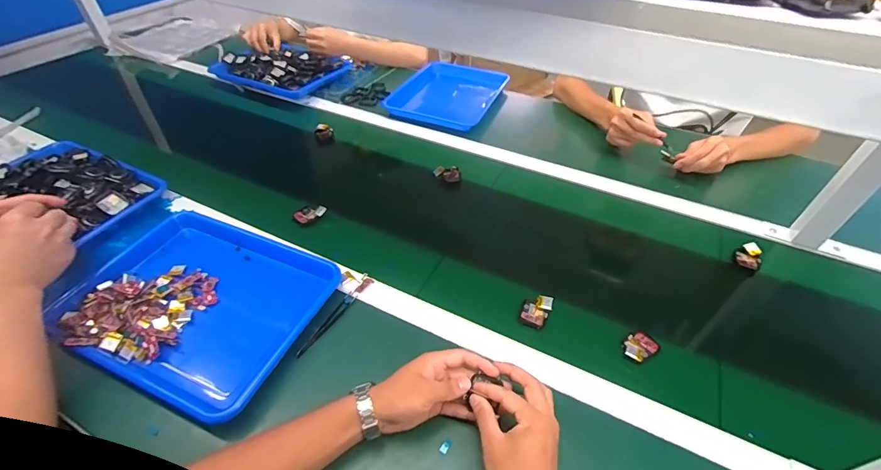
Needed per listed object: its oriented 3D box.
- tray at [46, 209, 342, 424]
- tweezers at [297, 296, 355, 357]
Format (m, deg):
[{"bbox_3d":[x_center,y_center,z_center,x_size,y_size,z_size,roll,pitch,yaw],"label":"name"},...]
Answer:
[{"bbox_3d":[-0.342,0.091,0.575,0.340,0.039,0.257,18,47,16],"label":"tray"},{"bbox_3d":[-0.161,0.127,0.566,0.010,0.012,0.112,21,48,19],"label":"tweezers"}]

